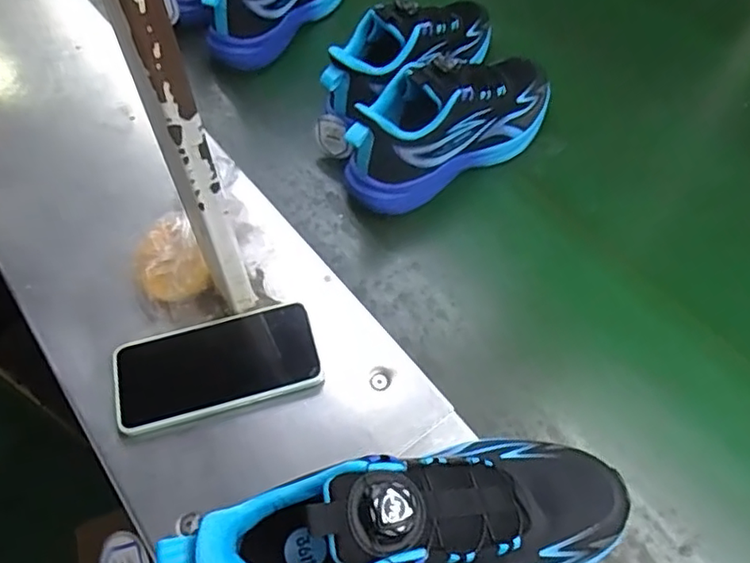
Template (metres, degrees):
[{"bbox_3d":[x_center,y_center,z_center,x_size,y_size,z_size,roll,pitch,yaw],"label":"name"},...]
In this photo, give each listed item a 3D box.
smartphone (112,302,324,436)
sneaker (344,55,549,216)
[{"bbox_3d":[-0.128,0.069,0.485,0.159,0.018,0.079,-14,58,-8],"label":"smartphone"},{"bbox_3d":[0.078,-0.170,0.603,0.249,0.122,0.082,-31,61,-18],"label":"sneaker"}]

